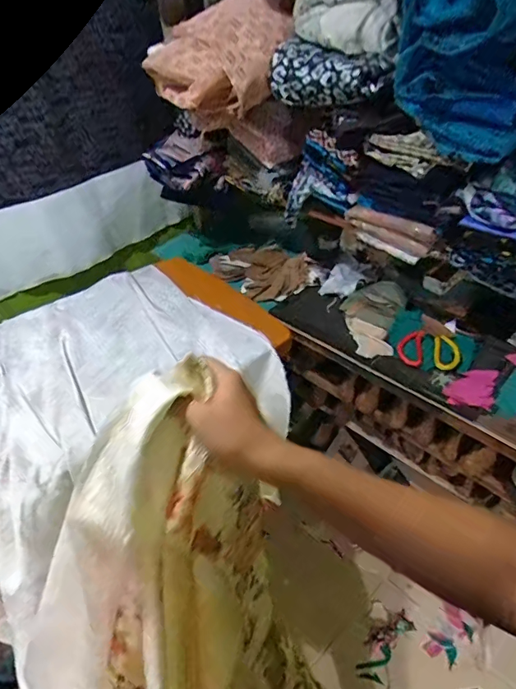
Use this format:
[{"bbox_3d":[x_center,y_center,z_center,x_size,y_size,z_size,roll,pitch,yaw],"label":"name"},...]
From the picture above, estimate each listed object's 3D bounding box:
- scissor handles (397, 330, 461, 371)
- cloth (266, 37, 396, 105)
[{"bbox_3d":[0.377,0.012,1.032,0.129,0.025,0.093,10,42,17],"label":"scissor handles"},{"bbox_3d":[0.134,-0.503,0.877,0.080,0.090,0.278,-30,46,-27],"label":"cloth"}]

